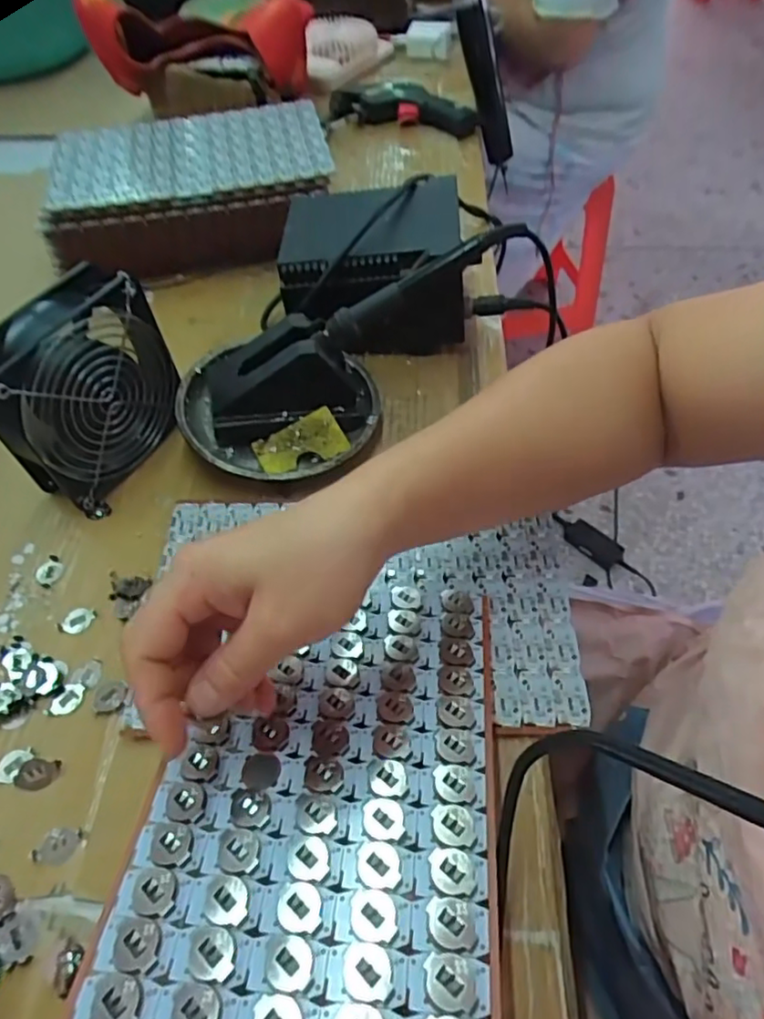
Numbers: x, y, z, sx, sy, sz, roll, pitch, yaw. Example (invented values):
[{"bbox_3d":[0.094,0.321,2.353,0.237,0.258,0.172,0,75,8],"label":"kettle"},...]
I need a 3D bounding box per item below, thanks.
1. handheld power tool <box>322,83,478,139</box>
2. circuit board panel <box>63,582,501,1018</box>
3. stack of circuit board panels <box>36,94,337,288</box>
[{"bbox_3d":[0.022,-0.483,0.729,0.178,0.027,0.083,4,54,5],"label":"handheld power tool"},{"bbox_3d":[-0.027,0.129,0.273,0.153,0.005,0.244,2,41,6],"label":"circuit board panel"},{"bbox_3d":[-0.177,-0.304,0.579,0.252,0.073,0.151,-9,54,-4],"label":"stack of circuit board panels"}]

